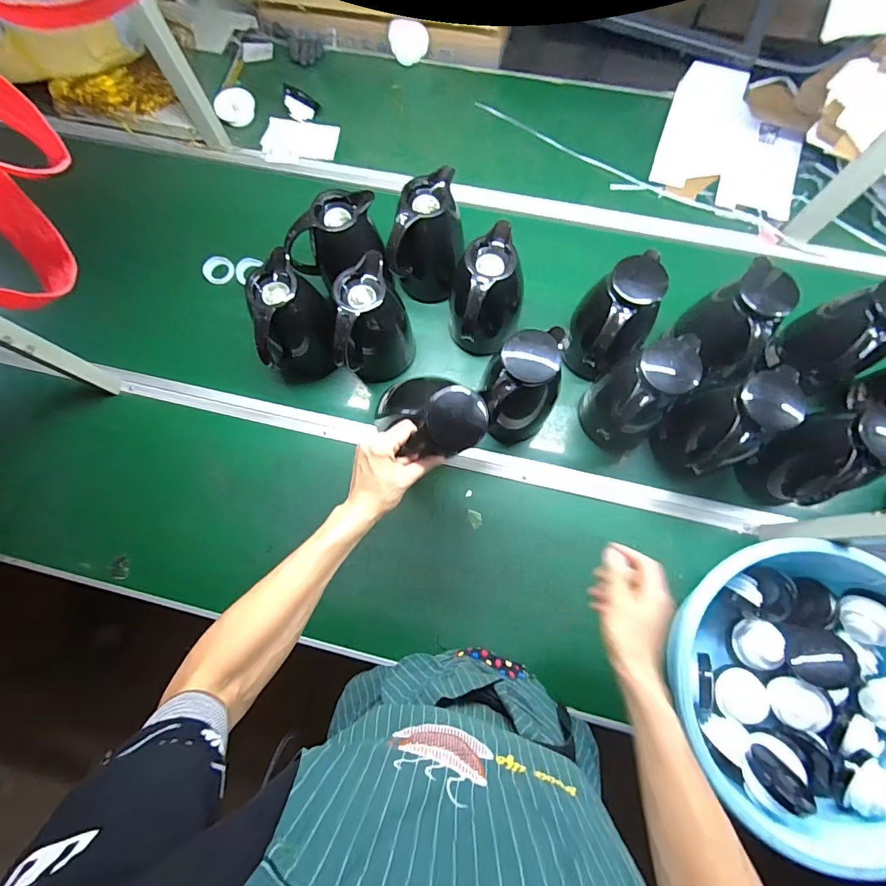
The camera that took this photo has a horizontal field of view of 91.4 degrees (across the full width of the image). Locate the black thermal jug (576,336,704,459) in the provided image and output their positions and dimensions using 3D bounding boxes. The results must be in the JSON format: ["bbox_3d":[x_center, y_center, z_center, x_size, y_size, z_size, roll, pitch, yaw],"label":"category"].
[{"bbox_3d":[0.308,-0.067,0.680,0.120,0.227,0.119,0,76,1],"label":"black thermal jug"}]

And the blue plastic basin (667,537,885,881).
[{"bbox_3d":[0.483,0.340,0.589,0.349,0.129,0.356,0,76,1],"label":"blue plastic basin"}]

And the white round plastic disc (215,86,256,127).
[{"bbox_3d":[-0.471,-0.763,0.980,0.081,0.013,0.082,-1,94,-16],"label":"white round plastic disc"}]

